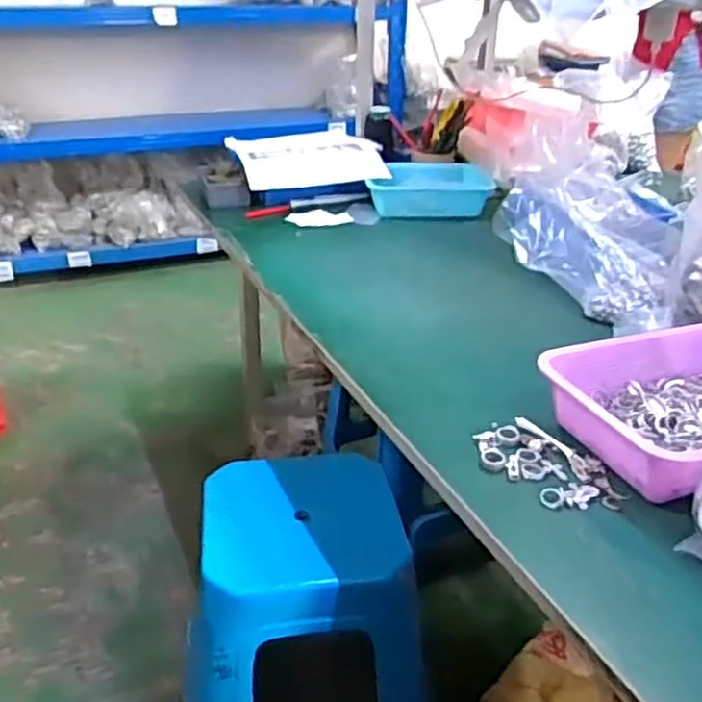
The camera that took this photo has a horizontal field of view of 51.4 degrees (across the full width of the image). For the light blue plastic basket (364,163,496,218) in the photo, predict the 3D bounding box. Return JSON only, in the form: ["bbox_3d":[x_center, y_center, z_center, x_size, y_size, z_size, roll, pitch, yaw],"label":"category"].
[{"bbox_3d":[0.164,-0.345,1.571,0.253,0.086,0.146,-1,29,-6],"label":"light blue plastic basket"}]

